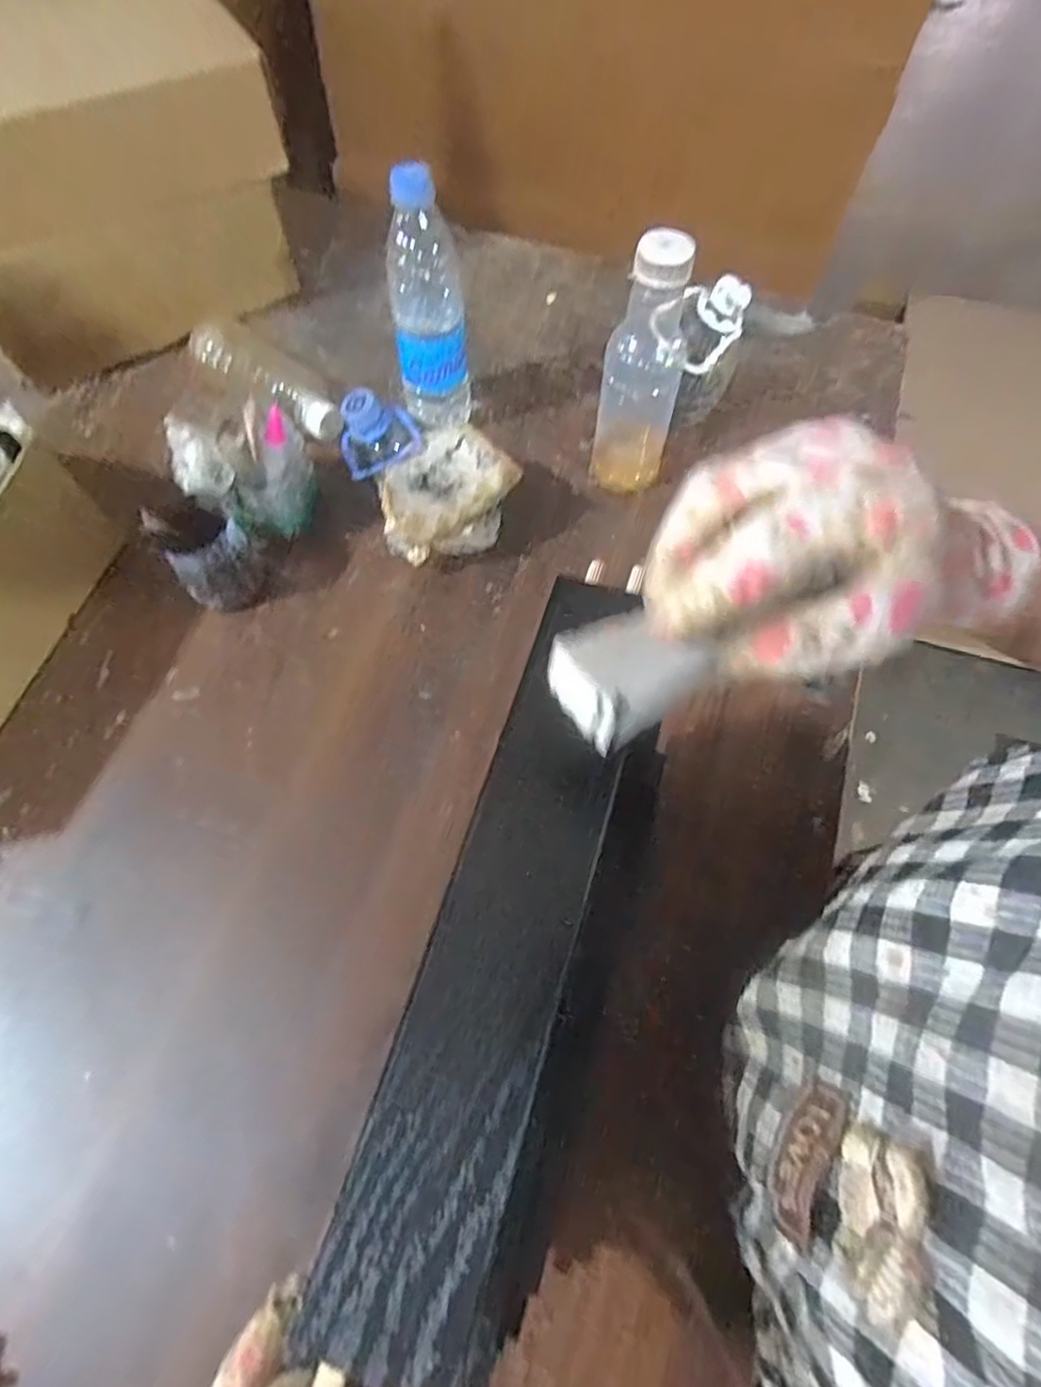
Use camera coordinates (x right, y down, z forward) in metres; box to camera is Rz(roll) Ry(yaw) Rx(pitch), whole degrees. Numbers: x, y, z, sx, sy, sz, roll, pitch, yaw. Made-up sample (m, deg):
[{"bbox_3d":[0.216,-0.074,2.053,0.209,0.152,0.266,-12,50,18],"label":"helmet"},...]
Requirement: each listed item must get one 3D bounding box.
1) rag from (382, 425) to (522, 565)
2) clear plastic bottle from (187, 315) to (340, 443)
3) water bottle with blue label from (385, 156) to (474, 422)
[{"bbox_3d":[-0.069,-0.166,0.575,0.116,0.078,0.093,-39,71,-18],"label":"rag"},{"bbox_3d":[-0.247,-0.308,0.657,0.190,0.049,0.063,34,68,14],"label":"clear plastic bottle"},{"bbox_3d":[-0.079,-0.326,0.576,0.061,0.205,0.054,-4,64,-3],"label":"water bottle with blue label"}]

